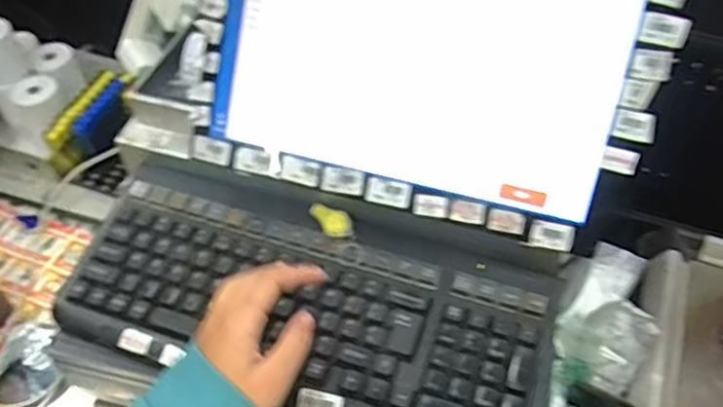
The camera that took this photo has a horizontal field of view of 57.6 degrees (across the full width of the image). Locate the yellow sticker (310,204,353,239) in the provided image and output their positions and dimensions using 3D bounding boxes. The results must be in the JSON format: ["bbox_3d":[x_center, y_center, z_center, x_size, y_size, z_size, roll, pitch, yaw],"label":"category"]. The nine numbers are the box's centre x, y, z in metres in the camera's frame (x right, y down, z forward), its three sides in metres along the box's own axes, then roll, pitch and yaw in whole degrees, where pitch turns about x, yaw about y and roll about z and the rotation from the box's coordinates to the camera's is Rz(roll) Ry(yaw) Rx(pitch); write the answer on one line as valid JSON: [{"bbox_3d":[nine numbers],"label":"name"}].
[{"bbox_3d":[-0.025,0.013,0.548,0.043,0.006,0.023,35,95,30],"label":"yellow sticker"}]

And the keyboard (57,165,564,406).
[{"bbox_3d":[-0.039,0.075,0.531,0.386,0.045,0.179,17,52,13],"label":"keyboard"}]

